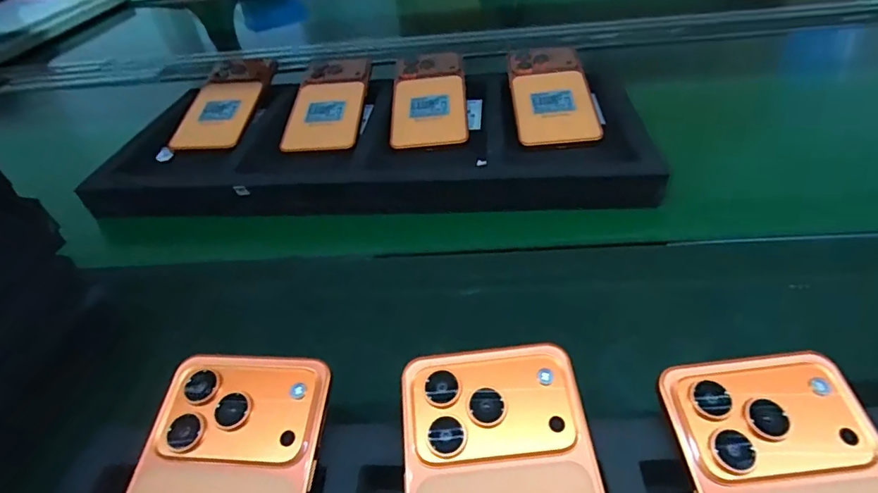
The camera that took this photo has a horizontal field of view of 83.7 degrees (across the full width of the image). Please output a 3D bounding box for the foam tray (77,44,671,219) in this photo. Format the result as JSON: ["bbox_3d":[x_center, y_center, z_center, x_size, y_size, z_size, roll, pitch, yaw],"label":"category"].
[{"bbox_3d":[-0.070,-0.123,0.489,0.498,0.045,0.288,0,43,5],"label":"foam tray"}]

